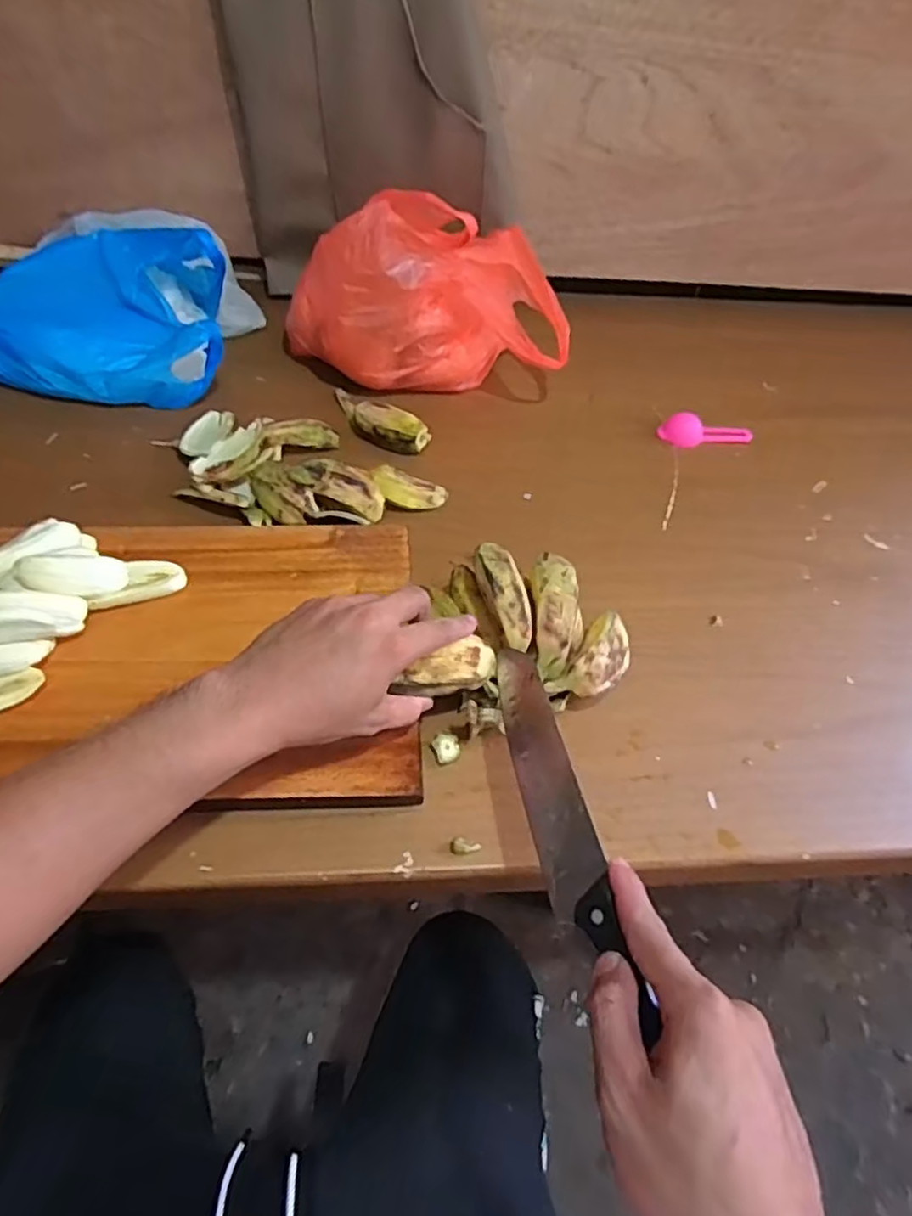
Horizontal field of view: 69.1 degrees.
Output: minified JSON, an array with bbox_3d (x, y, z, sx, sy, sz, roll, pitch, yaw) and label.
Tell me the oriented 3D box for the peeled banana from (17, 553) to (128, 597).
[{"bbox_3d":[-0.295,-0.026,0.509,0.075,0.020,0.028,1,50,-22],"label":"peeled banana"}]

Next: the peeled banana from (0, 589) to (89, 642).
[{"bbox_3d":[-0.319,0.006,0.476,0.093,0.023,0.033,-10,51,-37],"label":"peeled banana"}]

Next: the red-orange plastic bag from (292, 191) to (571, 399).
[{"bbox_3d":[-0.028,-0.328,0.702,0.280,0.208,0.145,-9,53,-12],"label":"red-orange plastic bag"}]

